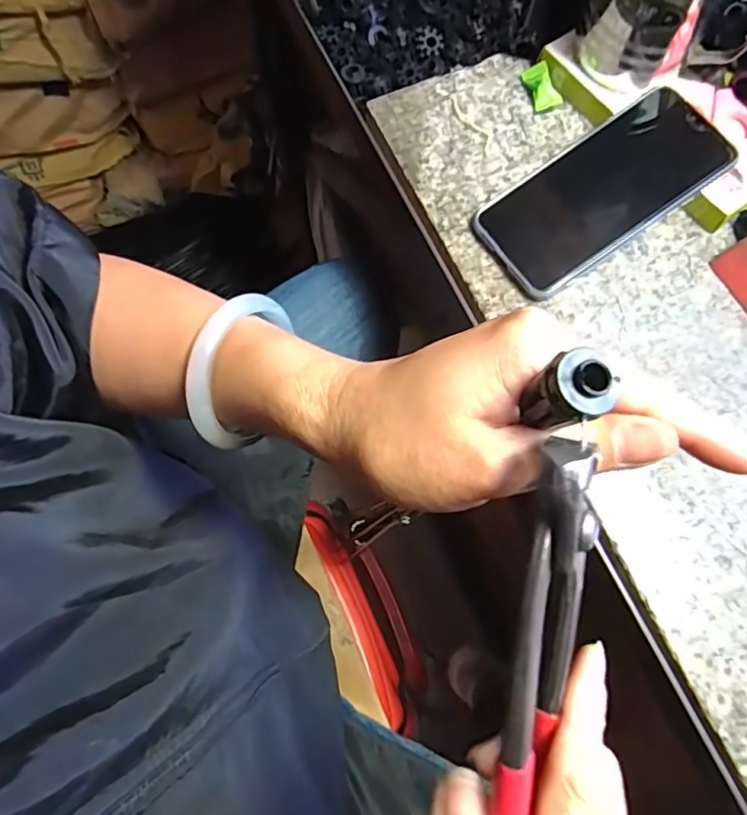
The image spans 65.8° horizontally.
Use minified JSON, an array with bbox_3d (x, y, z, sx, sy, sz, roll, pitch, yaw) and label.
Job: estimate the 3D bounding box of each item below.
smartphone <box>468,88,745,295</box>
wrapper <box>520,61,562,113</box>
[{"bbox_3d":[0.147,-0.139,0.368,0.161,0.008,0.076,-34,72,-1],"label":"smartphone"},{"bbox_3d":[0.121,-0.230,0.411,0.019,0.011,0.035,-14,73,-3],"label":"wrapper"}]

